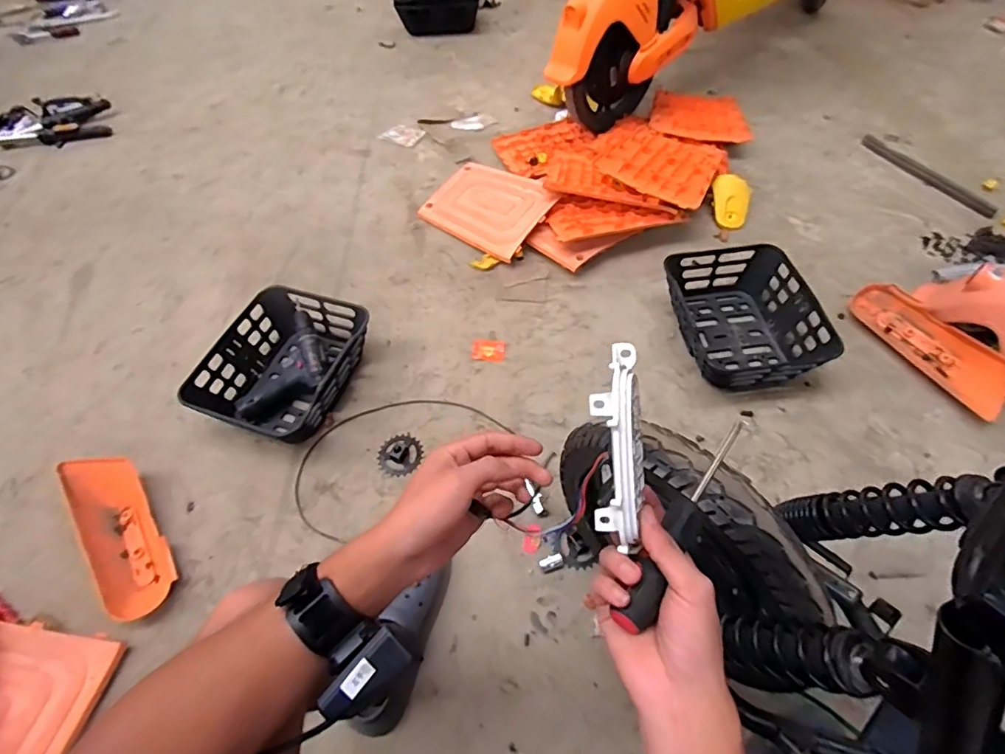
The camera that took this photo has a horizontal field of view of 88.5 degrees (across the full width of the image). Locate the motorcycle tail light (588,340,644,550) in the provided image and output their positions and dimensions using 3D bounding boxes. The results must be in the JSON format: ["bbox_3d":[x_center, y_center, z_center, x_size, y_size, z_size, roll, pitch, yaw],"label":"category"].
[{"bbox_3d":[0.080,0.047,0.361,0.037,0.038,0.144,1,86,4],"label":"motorcycle tail light"}]

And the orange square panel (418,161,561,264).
[{"bbox_3d":[-0.037,-0.448,1.353,0.312,0.021,0.239,31,77,21],"label":"orange square panel"}]

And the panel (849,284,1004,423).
[{"bbox_3d":[0.878,-0.067,1.058,0.112,0.087,0.342,-16,58,-7],"label":"panel"}]

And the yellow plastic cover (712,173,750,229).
[{"bbox_3d":[0.597,-0.458,1.349,0.094,0.027,0.149,2,85,4],"label":"yellow plastic cover"}]

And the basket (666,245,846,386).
[{"bbox_3d":[0.503,-0.132,1.106,0.283,0.102,0.329,-5,57,0],"label":"basket"}]

